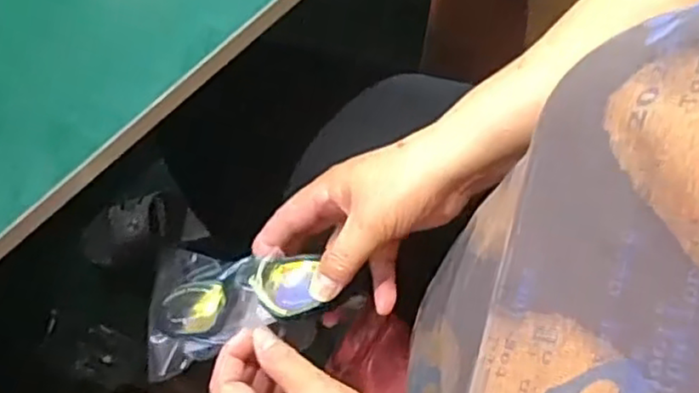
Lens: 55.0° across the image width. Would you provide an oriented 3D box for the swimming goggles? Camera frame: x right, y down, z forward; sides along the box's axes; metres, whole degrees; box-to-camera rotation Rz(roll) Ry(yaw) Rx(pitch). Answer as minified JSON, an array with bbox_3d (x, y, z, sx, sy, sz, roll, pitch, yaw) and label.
[{"bbox_3d":[-0.078,0.067,0.452,0.115,0.022,0.043,-16,76,10],"label":"swimming goggles"}]

